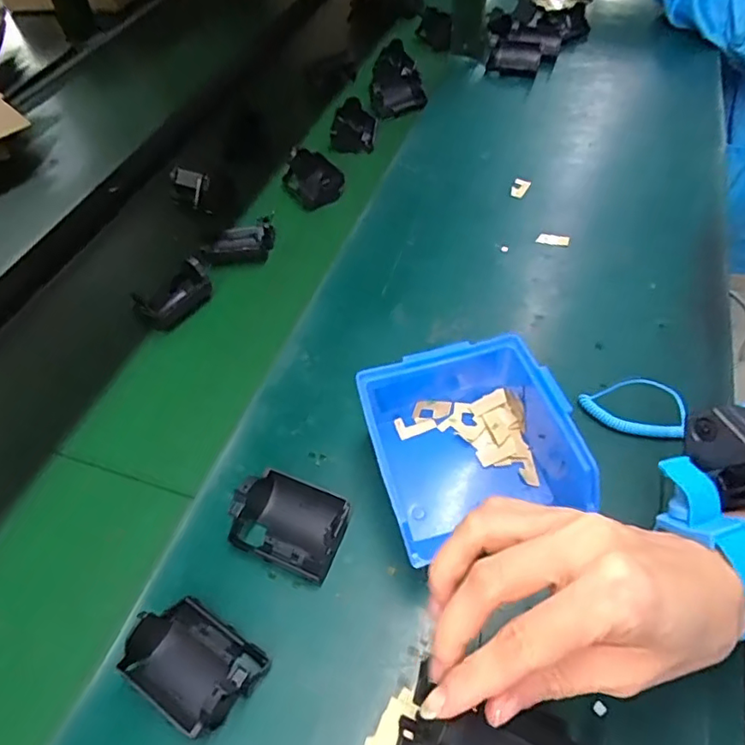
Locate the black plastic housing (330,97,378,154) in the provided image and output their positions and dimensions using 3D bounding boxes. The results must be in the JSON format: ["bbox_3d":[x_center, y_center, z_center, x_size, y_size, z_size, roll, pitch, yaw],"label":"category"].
[{"bbox_3d":[-0.023,-0.311,0.709,0.054,0.035,0.069,2,52,7],"label":"black plastic housing"}]

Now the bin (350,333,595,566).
[{"bbox_3d":[0.066,0.048,0.387,0.126,0.065,0.139,-14,52,-6],"label":"bin"}]

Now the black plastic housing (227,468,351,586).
[{"bbox_3d":[-0.055,0.098,0.373,0.072,0.041,0.052,16,55,17],"label":"black plastic housing"}]

